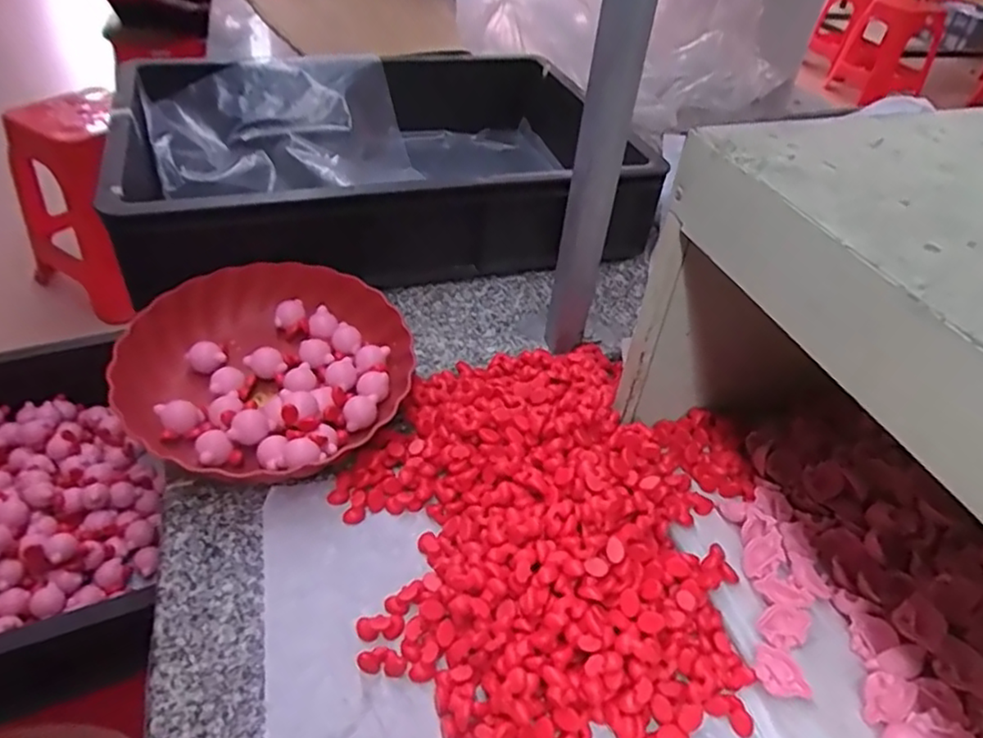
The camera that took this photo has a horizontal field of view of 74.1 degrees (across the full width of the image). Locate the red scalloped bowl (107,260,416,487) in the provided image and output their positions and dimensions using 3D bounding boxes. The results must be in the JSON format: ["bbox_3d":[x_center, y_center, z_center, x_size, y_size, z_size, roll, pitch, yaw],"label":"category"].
[{"bbox_3d":[-0.198,-0.005,0.585,0.231,0.067,0.233,4,41,-4],"label":"red scalloped bowl"}]

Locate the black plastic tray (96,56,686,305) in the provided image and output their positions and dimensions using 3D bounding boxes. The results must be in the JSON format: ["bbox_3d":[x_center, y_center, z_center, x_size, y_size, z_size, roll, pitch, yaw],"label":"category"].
[{"bbox_3d":[-0.158,-0.275,0.841,0.566,0.121,0.459,-9,44,-18],"label":"black plastic tray"}]

